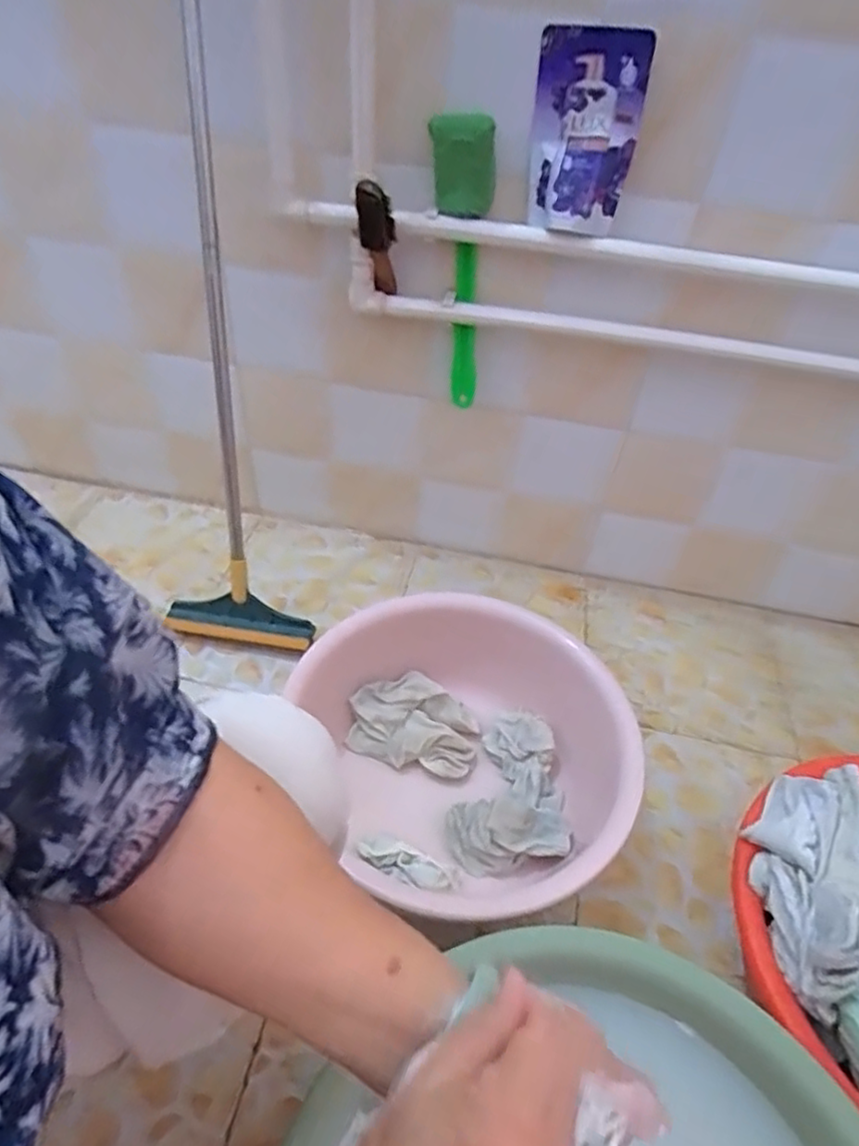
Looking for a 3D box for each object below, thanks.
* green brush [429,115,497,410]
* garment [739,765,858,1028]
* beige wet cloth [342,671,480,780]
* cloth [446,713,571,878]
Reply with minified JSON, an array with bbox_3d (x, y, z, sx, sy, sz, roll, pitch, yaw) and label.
[{"bbox_3d":[0.032,-0.376,0.830,0.084,0.347,0.070,6,43,0],"label":"green brush"},{"bbox_3d":[0.368,0.278,0.621,0.107,0.072,0.223,29,48,23],"label":"garment"},{"bbox_3d":[-0.019,0.204,0.878,0.171,0.031,0.121,20,65,5],"label":"beige wet cloth"},{"bbox_3d":[0.112,0.275,0.803,0.135,0.068,0.200,20,45,15],"label":"cloth"}]

